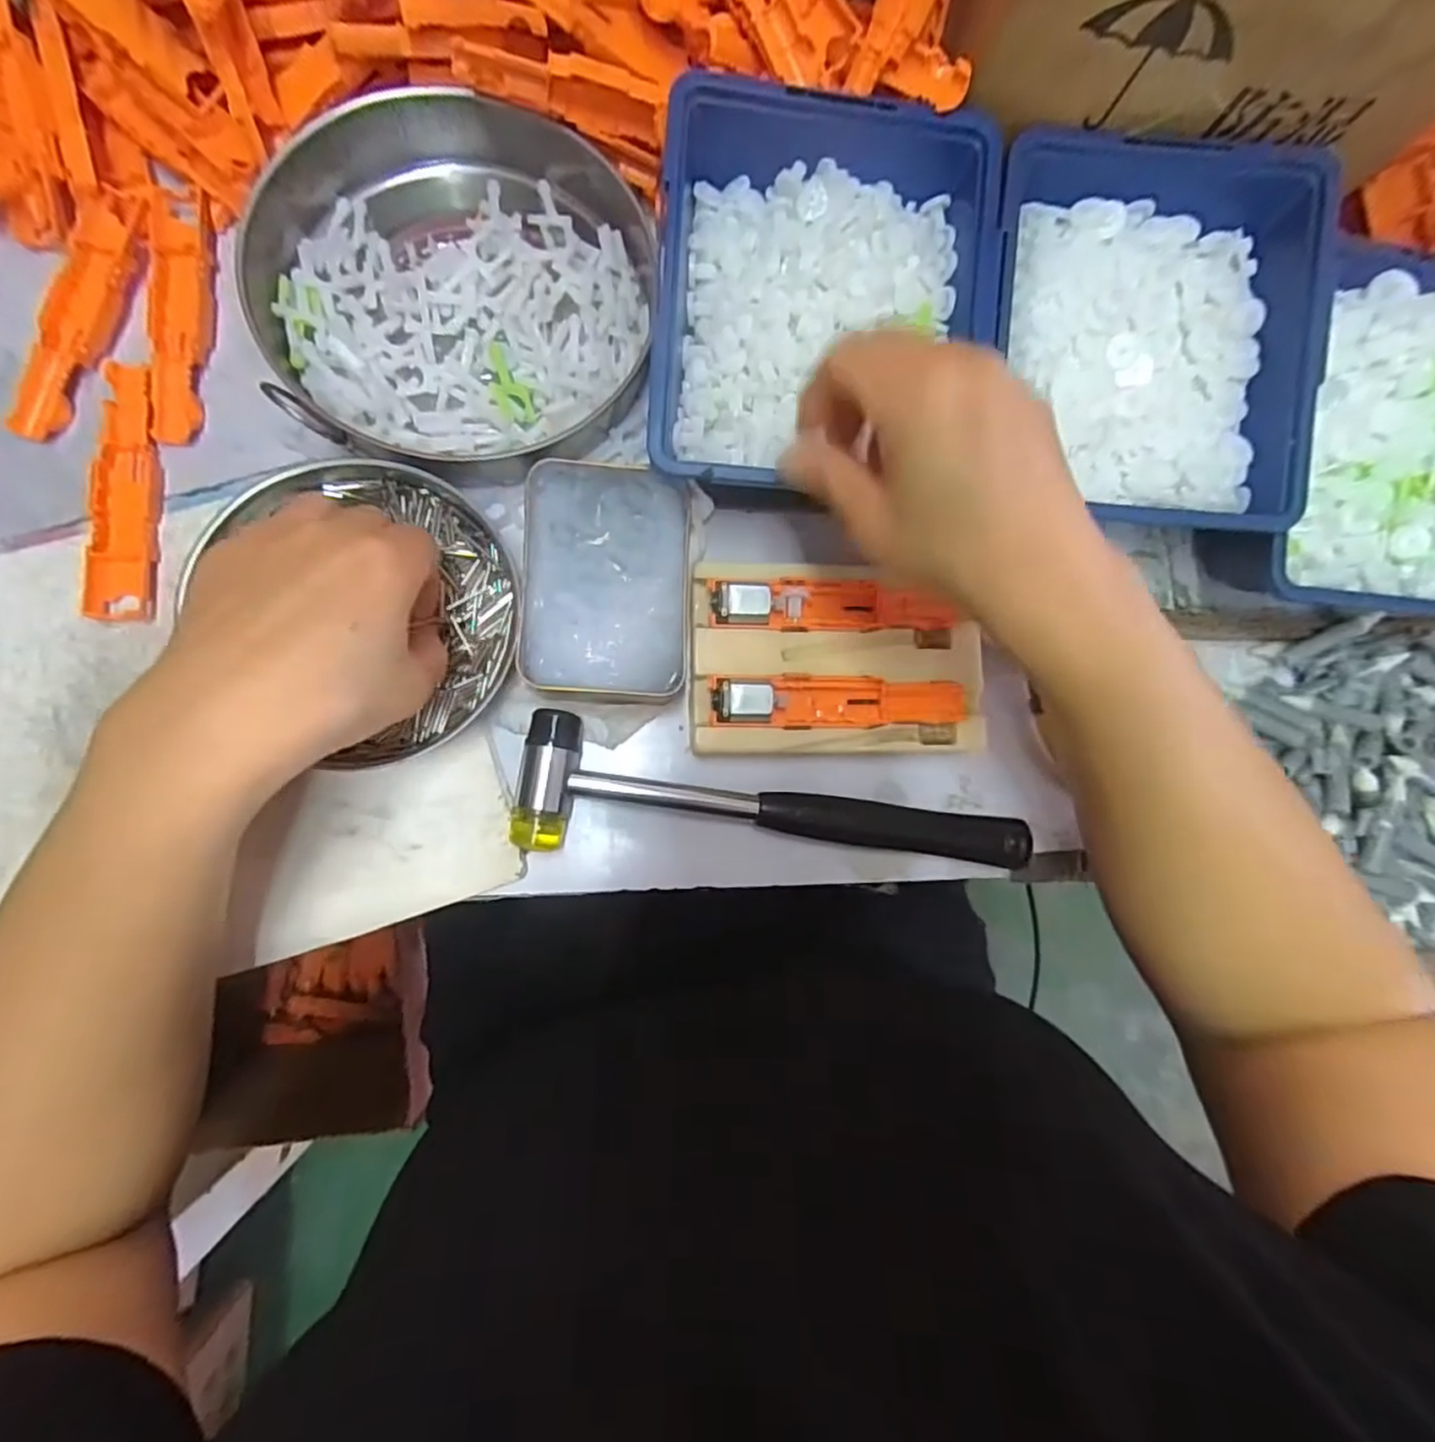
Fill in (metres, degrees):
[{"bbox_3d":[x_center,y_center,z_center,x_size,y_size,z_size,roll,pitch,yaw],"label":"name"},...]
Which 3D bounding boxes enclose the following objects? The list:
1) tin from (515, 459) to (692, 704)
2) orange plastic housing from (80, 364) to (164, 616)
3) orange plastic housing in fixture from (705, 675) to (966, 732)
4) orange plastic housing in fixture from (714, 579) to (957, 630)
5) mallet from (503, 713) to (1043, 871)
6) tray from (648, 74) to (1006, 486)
[{"bbox_3d":[-0.050,-0.063,0.307,0.073,0.019,0.106,2,84,-5],"label":"tin"},{"bbox_3d":[-0.266,-0.106,0.301,0.026,0.007,0.121,-3,84,-6],"label":"orange plastic housing"},{"bbox_3d":[0.058,-0.009,0.308,0.118,0.013,0.024,0,84,-5],"label":"orange plastic housing in fixture"},{"bbox_3d":[0.055,-0.055,0.314,0.115,0.013,0.024,-1,84,-5],"label":"orange plastic housing in fixture"},{"bbox_3d":[0.029,0.045,0.312,0.235,0.025,0.057,10,83,-4],"label":"mallet"},{"bbox_3d":[0.045,-0.188,0.311,0.146,0.059,0.169,3,84,-5],"label":"tray"}]

